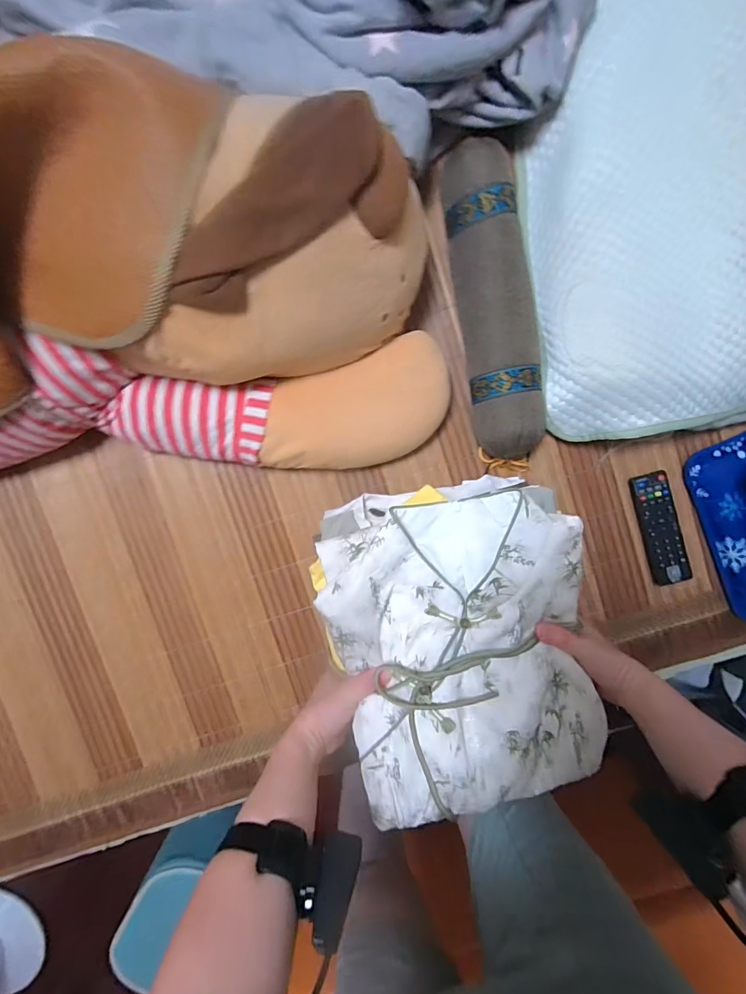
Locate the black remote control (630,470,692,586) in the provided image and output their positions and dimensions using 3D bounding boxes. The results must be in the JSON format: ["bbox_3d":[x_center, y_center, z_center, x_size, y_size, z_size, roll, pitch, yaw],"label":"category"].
[{"bbox_3d":[0.381,0.040,0.551,0.049,0.024,0.147,-14,97,4],"label":"black remote control"}]

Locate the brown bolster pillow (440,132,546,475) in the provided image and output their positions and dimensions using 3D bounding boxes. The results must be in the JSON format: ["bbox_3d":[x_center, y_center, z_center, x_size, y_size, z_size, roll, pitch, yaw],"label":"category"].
[{"bbox_3d":[0.154,-0.226,0.507,0.091,0.062,0.380,-8,96,0],"label":"brown bolster pillow"}]

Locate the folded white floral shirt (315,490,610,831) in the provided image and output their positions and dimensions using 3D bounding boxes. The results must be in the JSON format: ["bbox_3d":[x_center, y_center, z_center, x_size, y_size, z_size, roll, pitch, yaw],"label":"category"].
[{"bbox_3d":[0.093,0.158,0.429,0.253,0.092,0.302,-13,96,0],"label":"folded white floral shirt"}]

